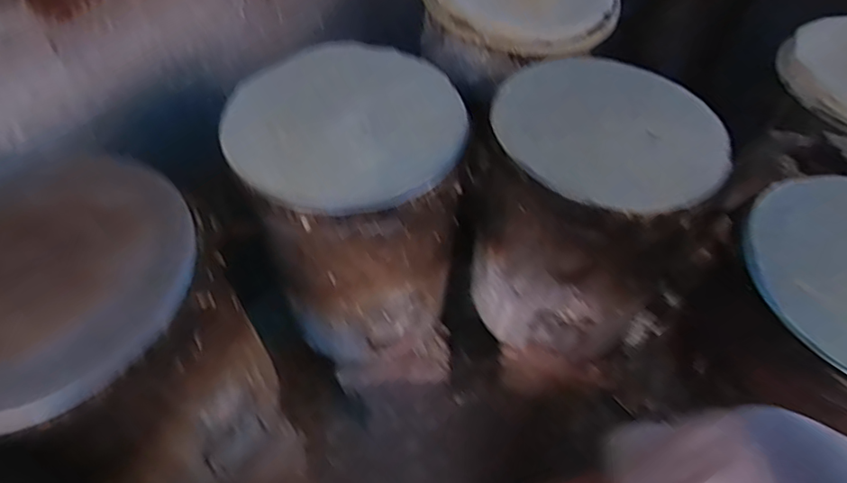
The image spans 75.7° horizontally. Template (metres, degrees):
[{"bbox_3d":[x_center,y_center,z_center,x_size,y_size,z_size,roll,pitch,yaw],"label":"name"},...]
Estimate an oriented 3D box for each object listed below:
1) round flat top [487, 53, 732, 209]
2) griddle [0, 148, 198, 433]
[{"bbox_3d":[0.299,-0.189,0.882,0.349,0.027,0.354,2,52,-2],"label":"round flat top"},{"bbox_3d":[-0.483,0.021,0.674,0.353,0.051,0.418,-32,56,-27],"label":"griddle"}]

